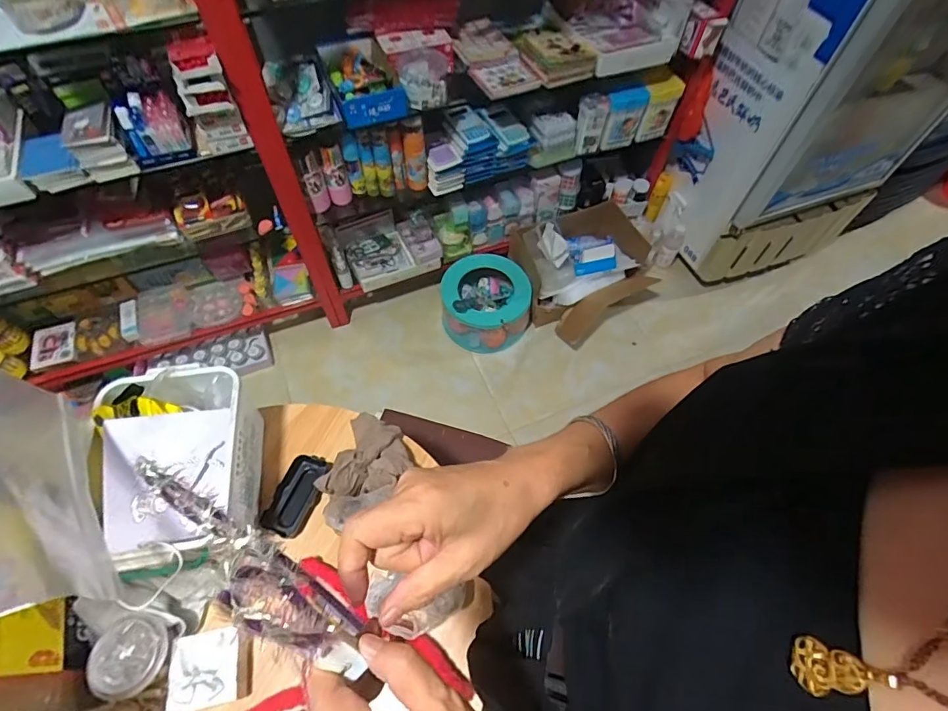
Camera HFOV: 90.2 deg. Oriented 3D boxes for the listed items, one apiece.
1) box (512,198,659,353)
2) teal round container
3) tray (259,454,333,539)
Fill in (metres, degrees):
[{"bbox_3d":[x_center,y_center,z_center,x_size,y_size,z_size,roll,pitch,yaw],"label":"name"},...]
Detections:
[{"bbox_3d":[0.412,-0.301,1.626,0.522,0.257,0.363,-23,62,-14],"label":"box"},{"bbox_3d":[0.036,-0.175,1.548,0.276,0.208,0.256,1,59,-1],"label":"teal round container"},{"bbox_3d":[-0.243,0.192,0.655,0.056,0.014,0.110,26,63,-4],"label":"tray"}]

